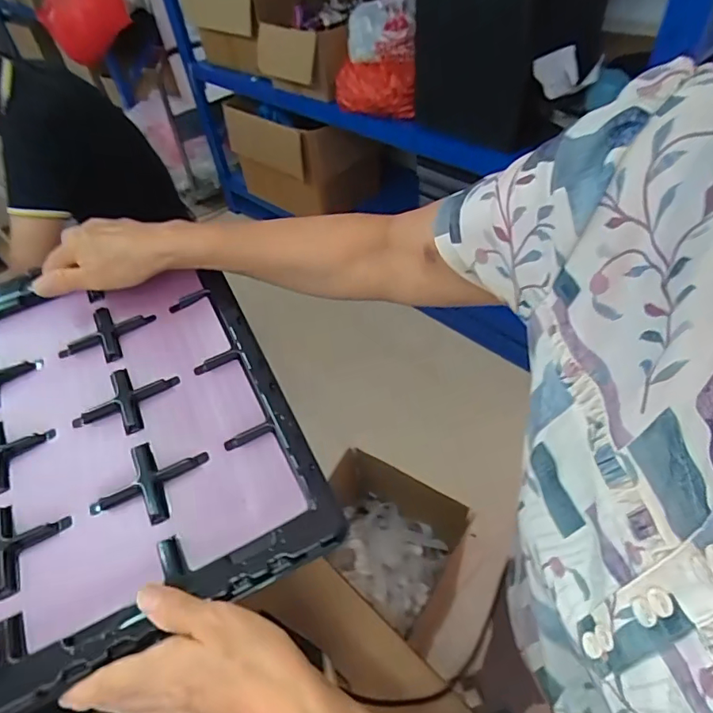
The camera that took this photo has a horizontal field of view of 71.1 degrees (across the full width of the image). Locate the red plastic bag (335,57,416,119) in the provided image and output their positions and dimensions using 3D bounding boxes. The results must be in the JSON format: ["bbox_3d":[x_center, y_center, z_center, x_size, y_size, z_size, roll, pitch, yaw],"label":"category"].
[{"bbox_3d":[0.055,-0.794,1.484,0.242,0.138,0.094,3,47,6],"label":"red plastic bag"}]

